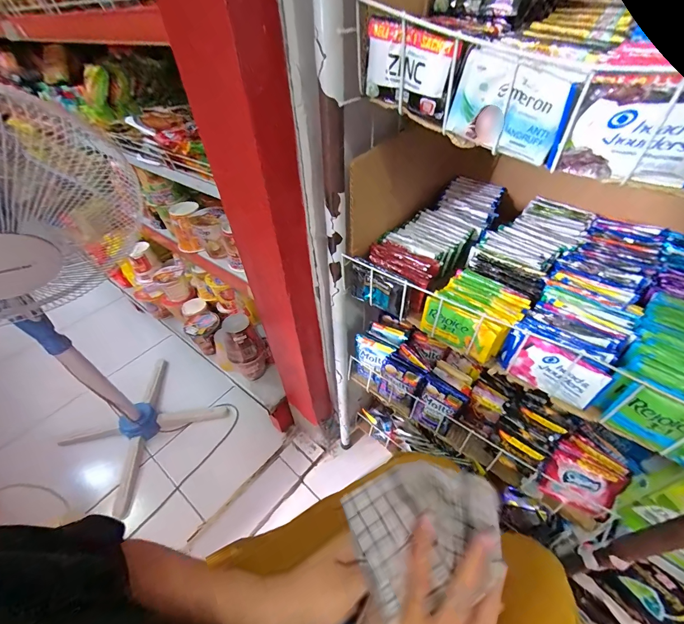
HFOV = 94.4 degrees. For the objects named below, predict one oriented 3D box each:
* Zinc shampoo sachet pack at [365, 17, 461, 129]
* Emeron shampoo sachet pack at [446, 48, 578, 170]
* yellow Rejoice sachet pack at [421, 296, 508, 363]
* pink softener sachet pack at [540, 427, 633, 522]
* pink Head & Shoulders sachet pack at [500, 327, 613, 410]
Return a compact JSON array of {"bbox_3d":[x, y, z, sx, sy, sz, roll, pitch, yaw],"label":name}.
[{"bbox_3d":[0.060,-0.217,0.289,0.089,0.070,0.012,26,52,25],"label":"Zinc shampoo sachet pack"},{"bbox_3d":[0.135,-0.165,0.258,0.090,0.067,0.011,26,52,25],"label":"Emeron shampoo sachet pack"},{"bbox_3d":[0.151,0.022,0.406,0.097,0.063,0.018,26,52,26],"label":"yellow Rejoice sachet pack"},{"bbox_3d":[0.373,0.255,0.489,0.088,0.110,0.027,25,12,33],"label":"pink softener sachet pack"},{"bbox_3d":[0.232,0.063,0.358,0.020,0.059,0.101,-34,53,-27],"label":"pink Head & Shoulders sachet pack"}]

